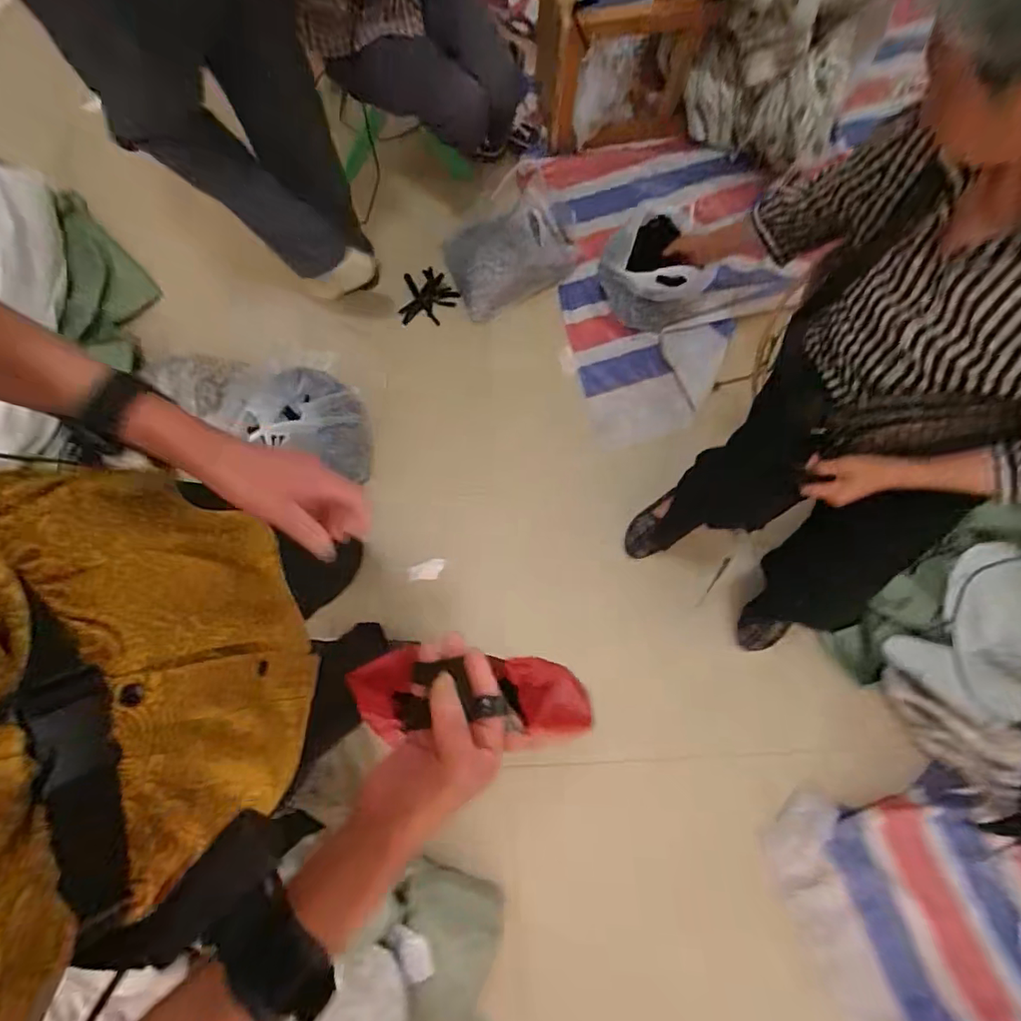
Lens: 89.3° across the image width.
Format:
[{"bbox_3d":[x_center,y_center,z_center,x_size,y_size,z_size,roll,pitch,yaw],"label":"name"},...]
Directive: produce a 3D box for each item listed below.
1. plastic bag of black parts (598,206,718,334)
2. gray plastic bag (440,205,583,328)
[{"bbox_3d":[0.346,-0.578,1.231,0.229,0.183,0.248,-29,79,-6],"label":"plastic bag of black parts"},{"bbox_3d":[-0.001,-0.646,1.297,0.297,0.138,0.213,-25,79,-5],"label":"gray plastic bag"}]

